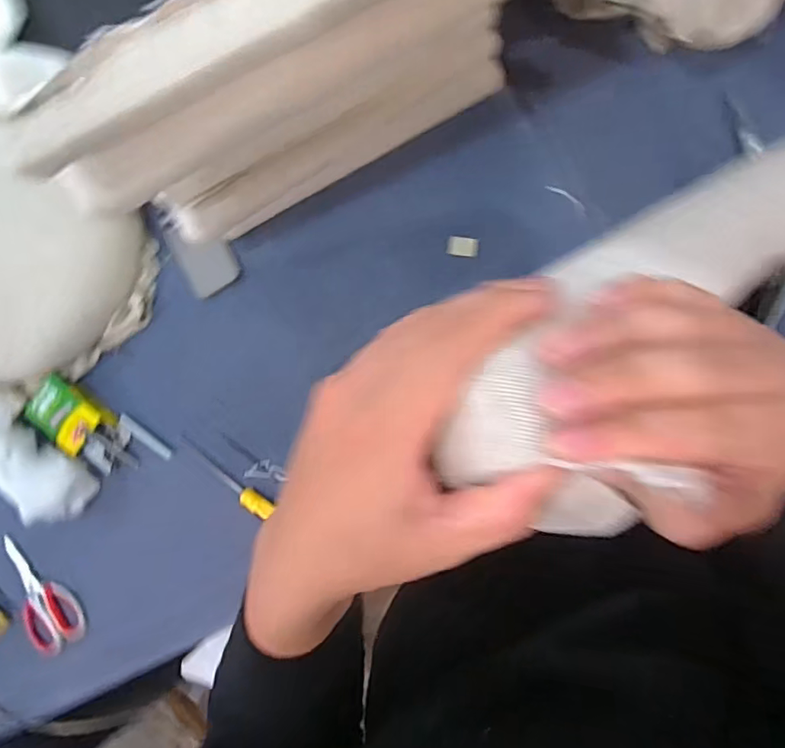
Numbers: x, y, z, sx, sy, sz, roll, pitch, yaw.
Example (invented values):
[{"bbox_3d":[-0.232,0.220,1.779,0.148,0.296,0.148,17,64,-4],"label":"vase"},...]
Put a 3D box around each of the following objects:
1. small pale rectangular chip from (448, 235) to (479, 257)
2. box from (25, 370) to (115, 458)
[{"bbox_3d":[0.102,-0.185,0.740,0.042,0.005,0.027,11,116,8],"label":"small pale rectangular chip"},{"bbox_3d":[-0.515,0.064,0.813,0.125,0.042,0.087,44,96,6],"label":"box"}]

